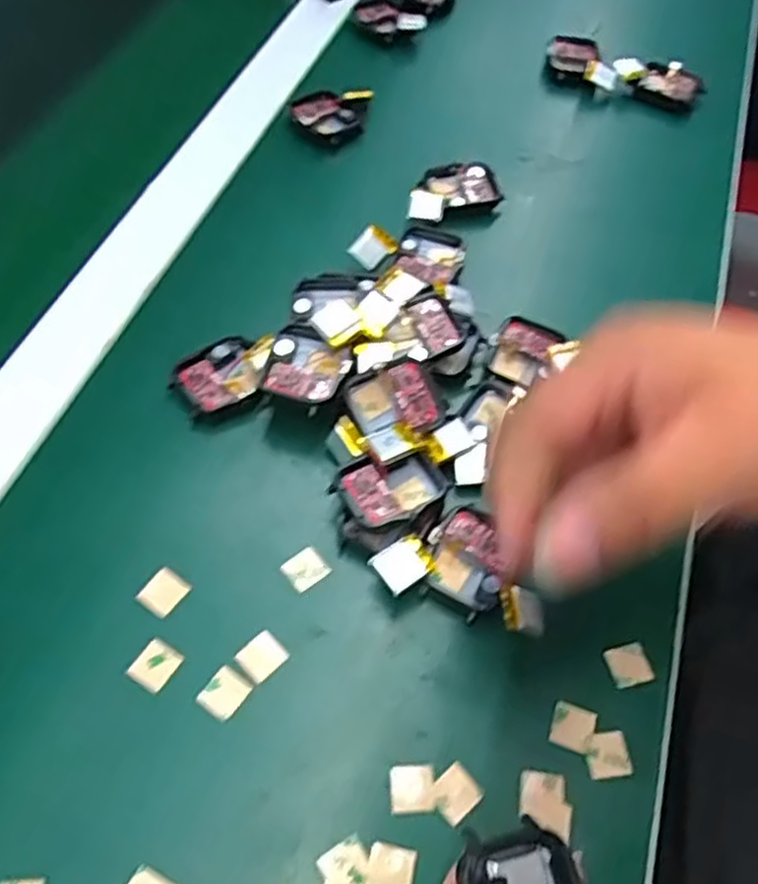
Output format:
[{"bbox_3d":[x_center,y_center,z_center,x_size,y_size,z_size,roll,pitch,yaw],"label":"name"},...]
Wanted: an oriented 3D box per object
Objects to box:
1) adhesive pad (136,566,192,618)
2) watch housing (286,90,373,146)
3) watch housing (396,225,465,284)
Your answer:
[{"bbox_3d":[-0.090,0.062,0.307,0.016,0.004,0.017,32,61,15],"label":"adhesive pad"},{"bbox_3d":[-0.032,-0.212,0.476,0.048,0.010,0.045,7,58,0],"label":"watch housing"},{"bbox_3d":[0.029,-0.105,0.410,0.036,0.006,0.044,11,58,3],"label":"watch housing"}]

